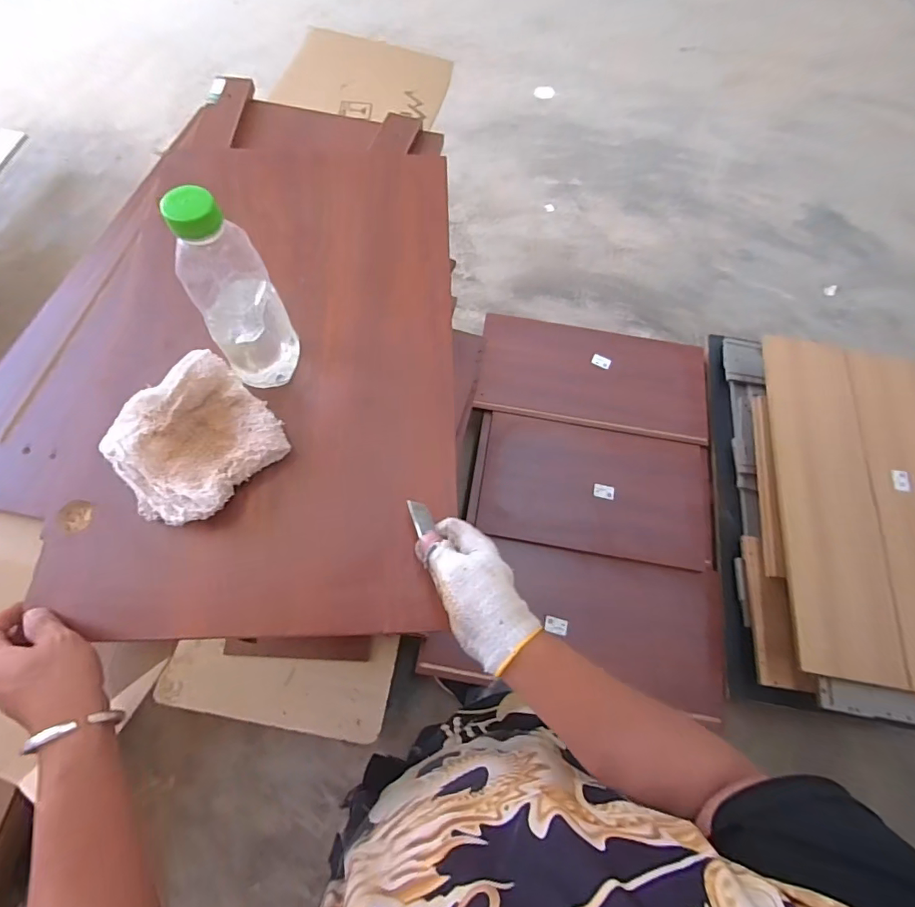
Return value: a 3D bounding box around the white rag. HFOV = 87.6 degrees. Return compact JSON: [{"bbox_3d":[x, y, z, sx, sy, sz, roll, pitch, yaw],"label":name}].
[{"bbox_3d":[-0.272,-0.012,0.507,0.164,0.037,0.170,-40,73,-19],"label":"white rag"}]

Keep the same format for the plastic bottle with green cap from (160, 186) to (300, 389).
[{"bbox_3d":[-0.214,-0.152,0.467,0.072,0.218,0.067,-20,68,-12],"label":"plastic bottle with green cap"}]

